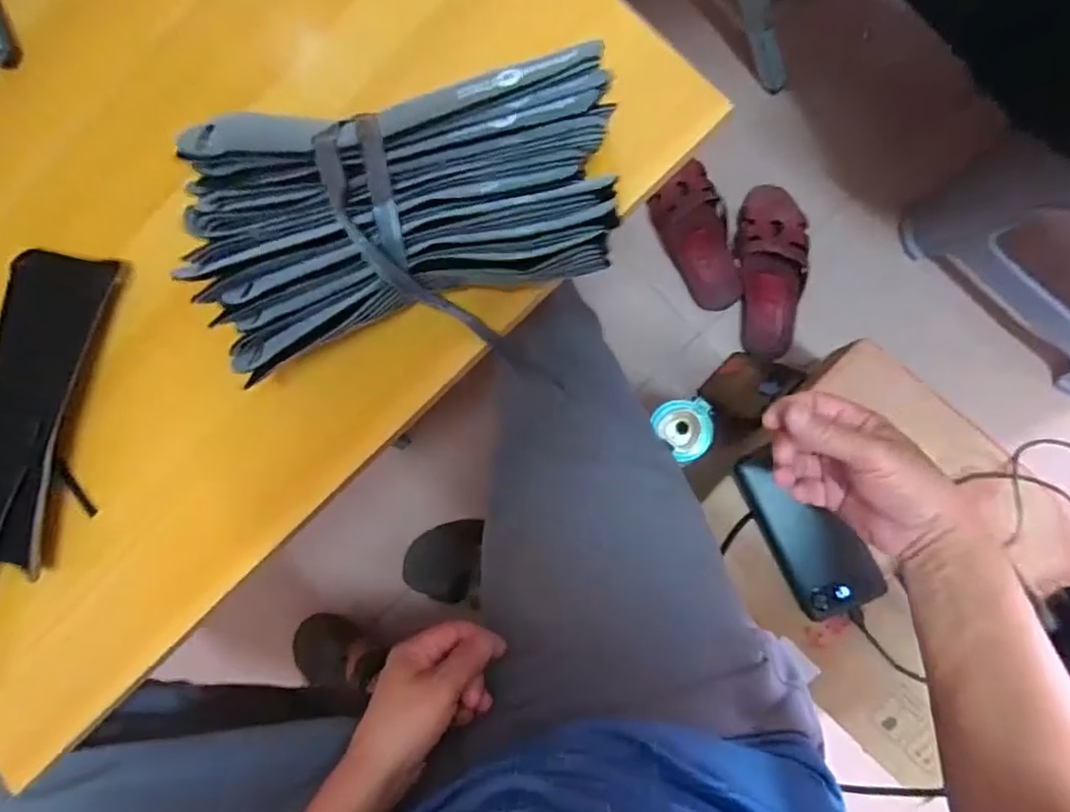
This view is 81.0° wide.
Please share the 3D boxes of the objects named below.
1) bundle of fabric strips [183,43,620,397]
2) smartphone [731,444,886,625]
[{"bbox_3d":[-0.061,-0.086,0.325,0.203,0.088,0.119,-7,86,10],"label":"bundle of fabric strips"},{"bbox_3d":[0.245,0.107,0.558,0.074,0.015,0.156,-25,83,8],"label":"smartphone"}]

